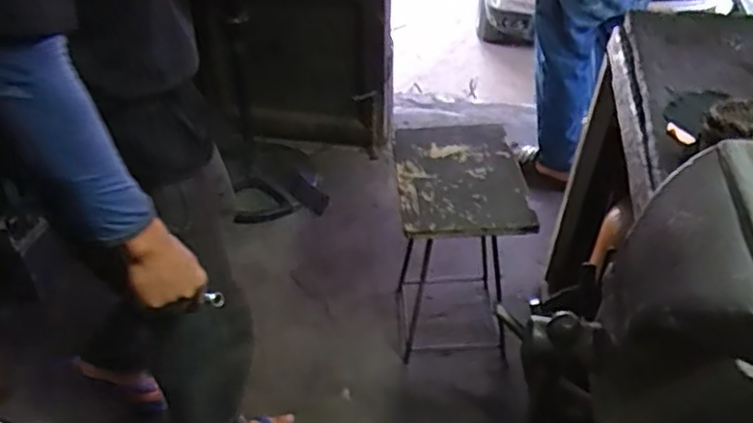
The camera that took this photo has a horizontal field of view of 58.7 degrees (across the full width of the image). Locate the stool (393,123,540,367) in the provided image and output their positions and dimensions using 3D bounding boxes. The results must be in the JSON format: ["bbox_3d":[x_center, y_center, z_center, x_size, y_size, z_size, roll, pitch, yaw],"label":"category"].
[{"bbox_3d":[0.180,0.099,1.667,0.284,0.516,0.402,0,40,0],"label":"stool"}]

